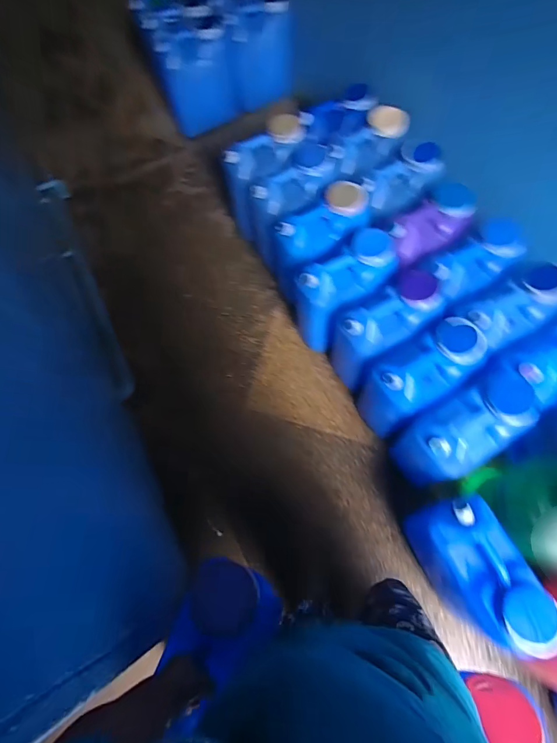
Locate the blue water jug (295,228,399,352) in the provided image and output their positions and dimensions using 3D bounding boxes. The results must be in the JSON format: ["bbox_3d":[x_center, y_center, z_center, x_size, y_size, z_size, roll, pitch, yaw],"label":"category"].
[{"bbox_3d":[0.241,-0.264,1.369,0.312,0.402,0.190,-33,70,-12],"label":"blue water jug"}]

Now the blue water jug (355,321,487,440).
[{"bbox_3d":[0.444,0.033,1.223,0.307,0.388,0.189,-29,69,-10],"label":"blue water jug"}]

